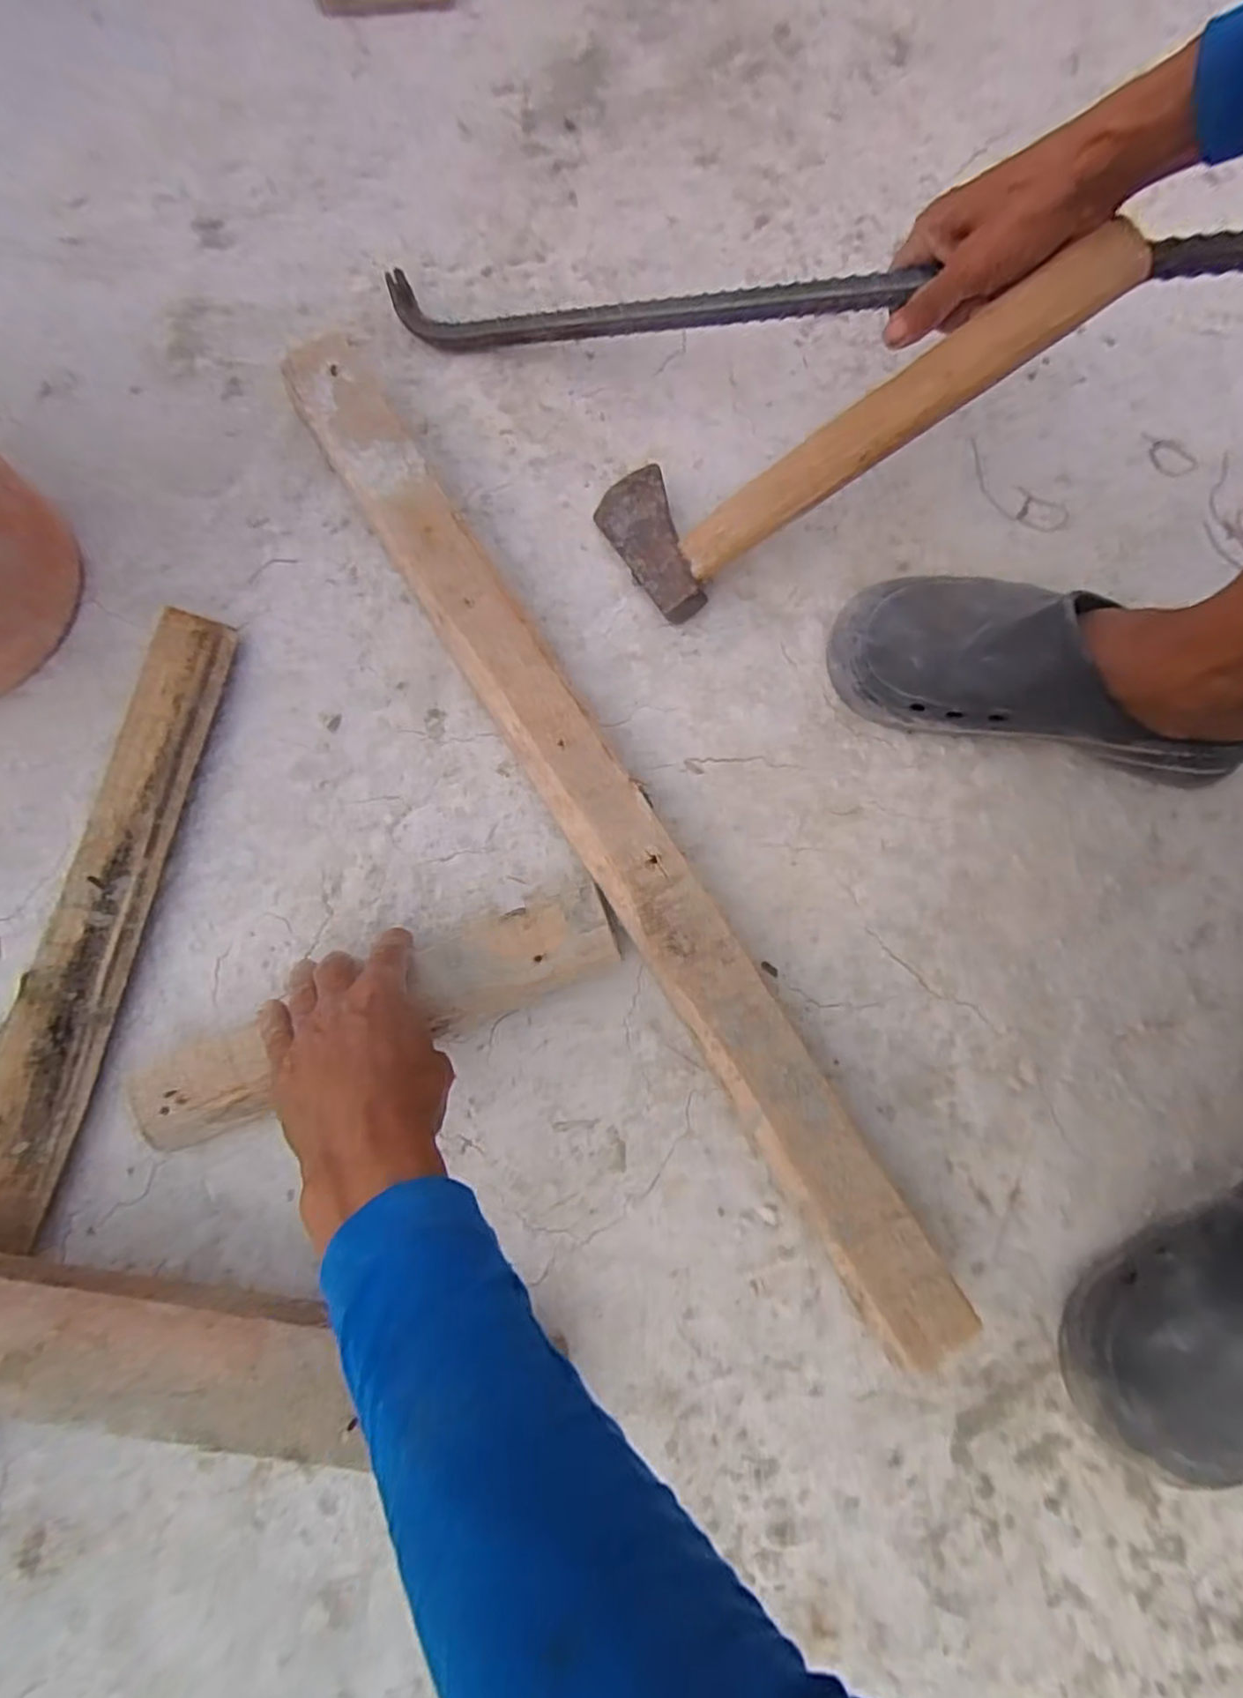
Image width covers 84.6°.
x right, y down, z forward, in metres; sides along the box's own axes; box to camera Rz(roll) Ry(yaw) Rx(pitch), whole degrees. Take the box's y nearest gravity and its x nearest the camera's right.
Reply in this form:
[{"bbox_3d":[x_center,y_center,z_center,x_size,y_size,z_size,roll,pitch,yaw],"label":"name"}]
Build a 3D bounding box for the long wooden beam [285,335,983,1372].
[{"bbox_3d":[-0.026,-0.040,0.454,0.063,0.056,0.737,-32,78,-6],"label":"long wooden beam"}]

